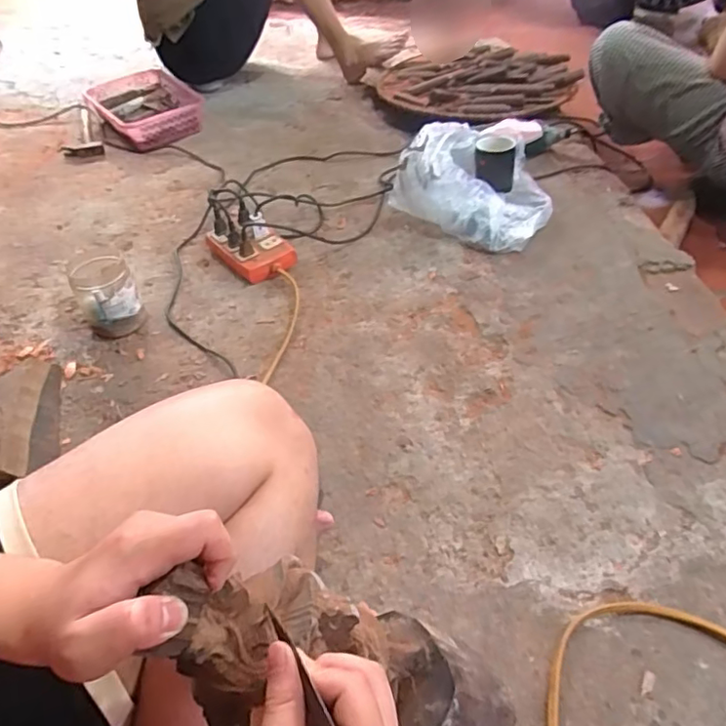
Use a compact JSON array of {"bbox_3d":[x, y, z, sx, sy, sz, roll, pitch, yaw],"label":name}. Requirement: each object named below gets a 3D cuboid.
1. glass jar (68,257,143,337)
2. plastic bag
[{"bbox_3d":[-0.427,-0.114,0.943,0.088,0.126,0.106,-28,52,-23],"label":"glass jar"},{"bbox_3d":[0.241,-0.367,1.110,0.277,0.152,0.262,26,52,24],"label":"plastic bag"}]

